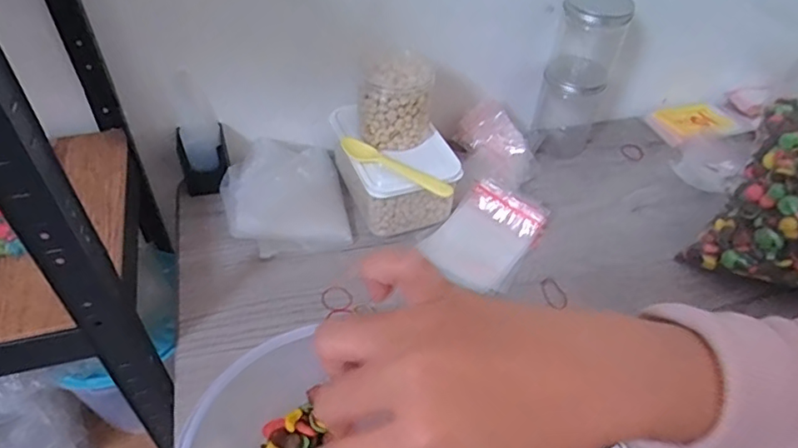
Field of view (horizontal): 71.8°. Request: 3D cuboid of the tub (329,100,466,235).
[{"bbox_3d":[-0.007,-0.086,0.734,0.128,0.079,0.179,-16,49,-19],"label":"tub"}]

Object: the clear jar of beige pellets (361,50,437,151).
[{"bbox_3d":[-0.003,-0.158,0.705,0.093,0.095,0.083,7,46,3],"label":"clear jar of beige pellets"}]

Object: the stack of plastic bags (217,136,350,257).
[{"bbox_3d":[-0.157,-0.046,0.746,0.158,0.045,0.194,-9,47,-12],"label":"stack of plastic bags"}]

